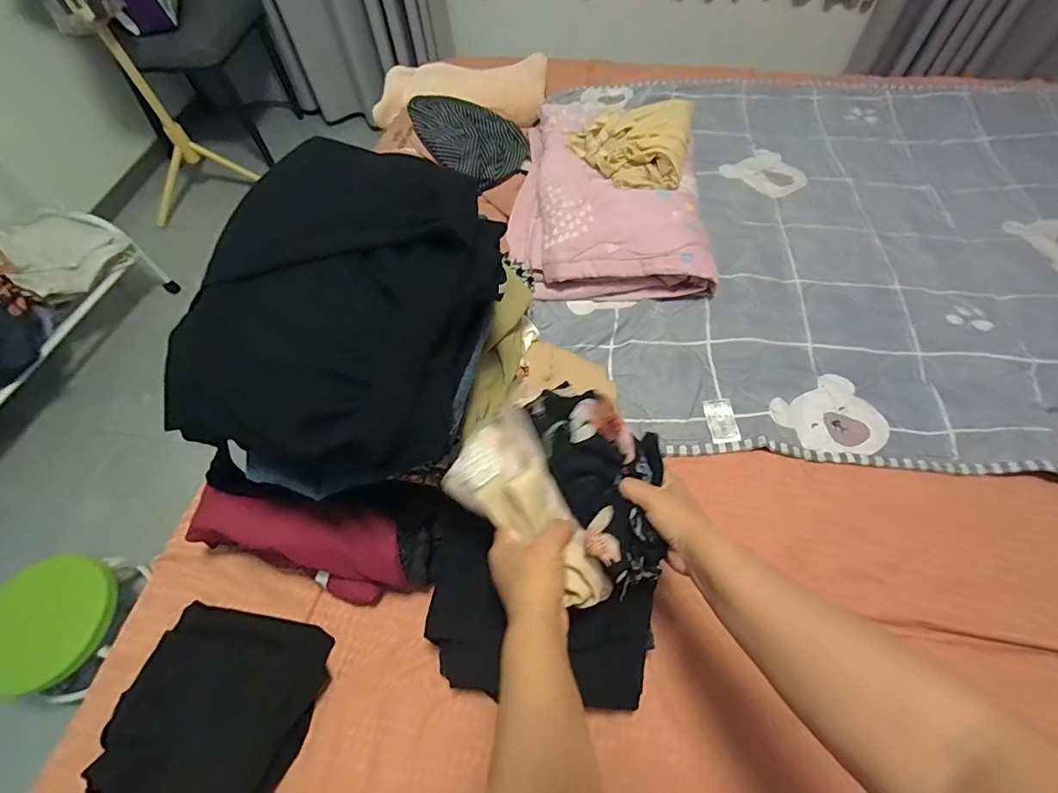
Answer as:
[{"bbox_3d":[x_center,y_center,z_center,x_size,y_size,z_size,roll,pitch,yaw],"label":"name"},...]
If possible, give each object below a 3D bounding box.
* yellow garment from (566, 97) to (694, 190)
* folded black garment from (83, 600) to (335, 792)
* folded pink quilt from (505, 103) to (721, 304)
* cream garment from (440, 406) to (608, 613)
[{"bbox_3d":[0.185,-0.473,0.892,0.219,0.051,0.210,10,61,8],"label":"yellow garment"},{"bbox_3d":[-0.356,0.353,0.547,0.205,0.048,0.193,7,61,6],"label":"folded black garment"},{"bbox_3d":[0.147,-0.378,0.910,0.346,0.107,0.429,2,60,4],"label":"folded pink quilt"},{"bbox_3d":[0.004,0.107,0.465,0.094,0.083,0.200,-32,70,-20],"label":"cream garment"}]

